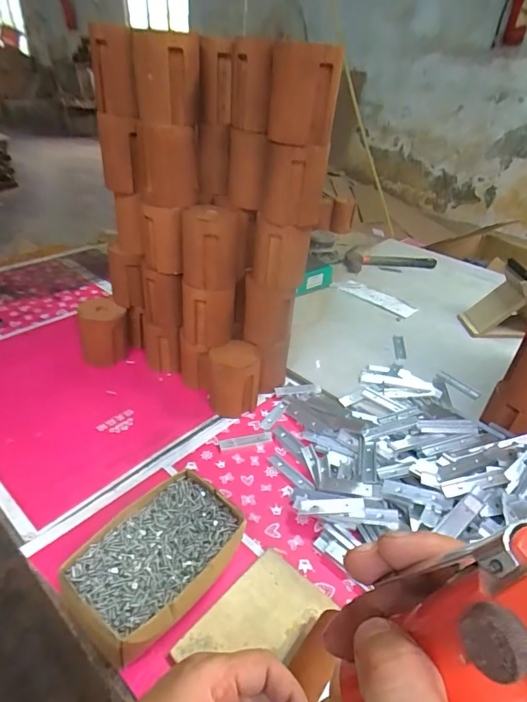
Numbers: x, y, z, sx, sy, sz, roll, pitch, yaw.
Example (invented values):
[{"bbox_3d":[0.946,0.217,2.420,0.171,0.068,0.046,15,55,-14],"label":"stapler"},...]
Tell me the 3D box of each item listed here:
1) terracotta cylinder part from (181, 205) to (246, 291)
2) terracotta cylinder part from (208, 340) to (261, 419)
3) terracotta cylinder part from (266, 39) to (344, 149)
[{"bbox_3d":[-0.073,-0.156,0.616,0.082,0.104,0.090,8,36,6],"label":"terracotta cylinder part"},{"bbox_3d":[-0.047,0.047,0.674,0.080,0.102,0.074,-2,36,-5],"label":"terracotta cylinder part"},{"bbox_3d":[0.048,-0.302,0.493,0.080,0.103,0.067,2,36,-3],"label":"terracotta cylinder part"}]

